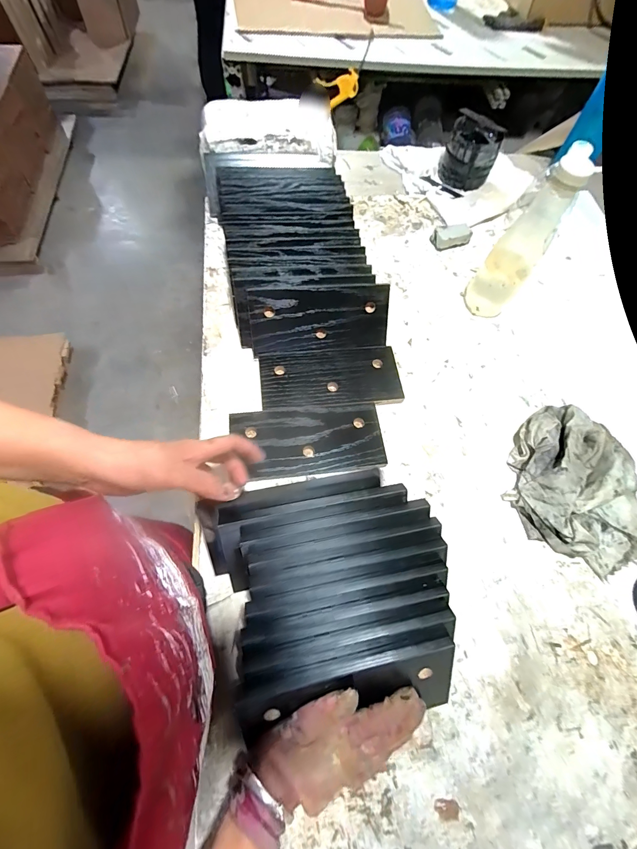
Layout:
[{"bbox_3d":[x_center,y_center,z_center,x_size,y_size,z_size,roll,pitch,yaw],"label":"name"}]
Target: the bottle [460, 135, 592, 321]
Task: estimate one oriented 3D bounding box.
[{"bbox_3d":[0.288,-0.256,0.489,0.065,0.242,0.055,32,68,10],"label":"bottle"}]

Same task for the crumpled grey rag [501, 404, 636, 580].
[{"bbox_3d":[0.356,0.074,0.444,0.192,0.060,0.194,27,68,8],"label":"crumpled grey rag"}]

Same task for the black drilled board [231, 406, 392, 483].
[{"bbox_3d":[-0.013,0.019,0.456,0.195,0.015,0.098,-5,67,-6],"label":"black drilled board"}]

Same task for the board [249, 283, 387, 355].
[{"bbox_3d":[0.003,-0.153,0.502,0.200,0.090,0.010,-5,27,-6],"label":"board"}]

